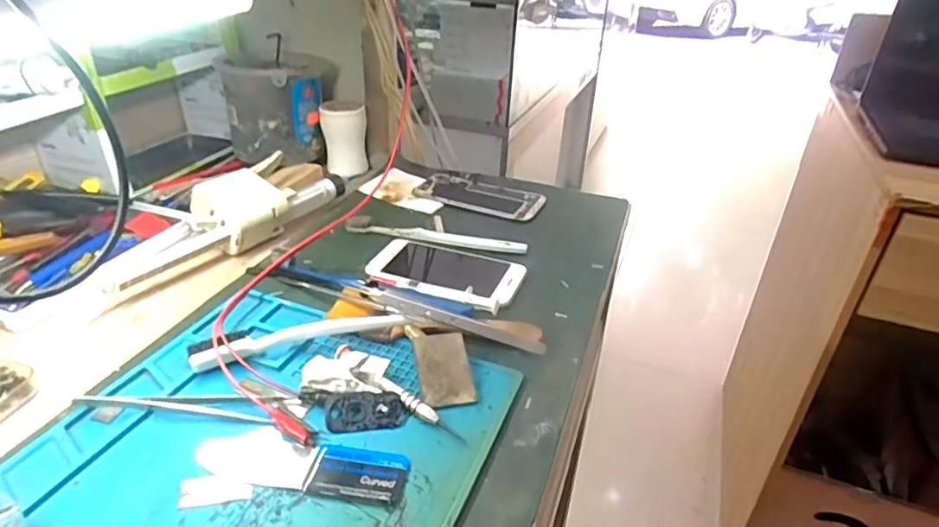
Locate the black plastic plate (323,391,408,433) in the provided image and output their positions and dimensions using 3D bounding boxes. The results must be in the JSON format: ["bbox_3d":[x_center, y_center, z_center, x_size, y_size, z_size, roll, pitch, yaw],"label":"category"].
[{"bbox_3d":[-0.065,0.093,0.365,0.051,0.008,0.026,-4,32,-12],"label":"black plastic plate"}]

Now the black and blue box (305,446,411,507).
[{"bbox_3d":[-0.062,0.119,0.328,0.052,0.004,0.034,6,31,5],"label":"black and blue box"}]

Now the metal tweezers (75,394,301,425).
[{"bbox_3d":[-0.178,0.086,0.368,0.128,0.011,0.025,4,31,1],"label":"metal tweezers"}]

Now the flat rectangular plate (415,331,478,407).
[{"bbox_3d":[-0.017,0.072,0.404,0.036,0.004,0.068,0,40,-14],"label":"flat rectangular plate"}]

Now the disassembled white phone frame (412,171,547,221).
[{"bbox_3d":[0.015,-0.081,0.674,0.149,0.011,0.080,17,34,22],"label":"disassembled white phone frame"}]

